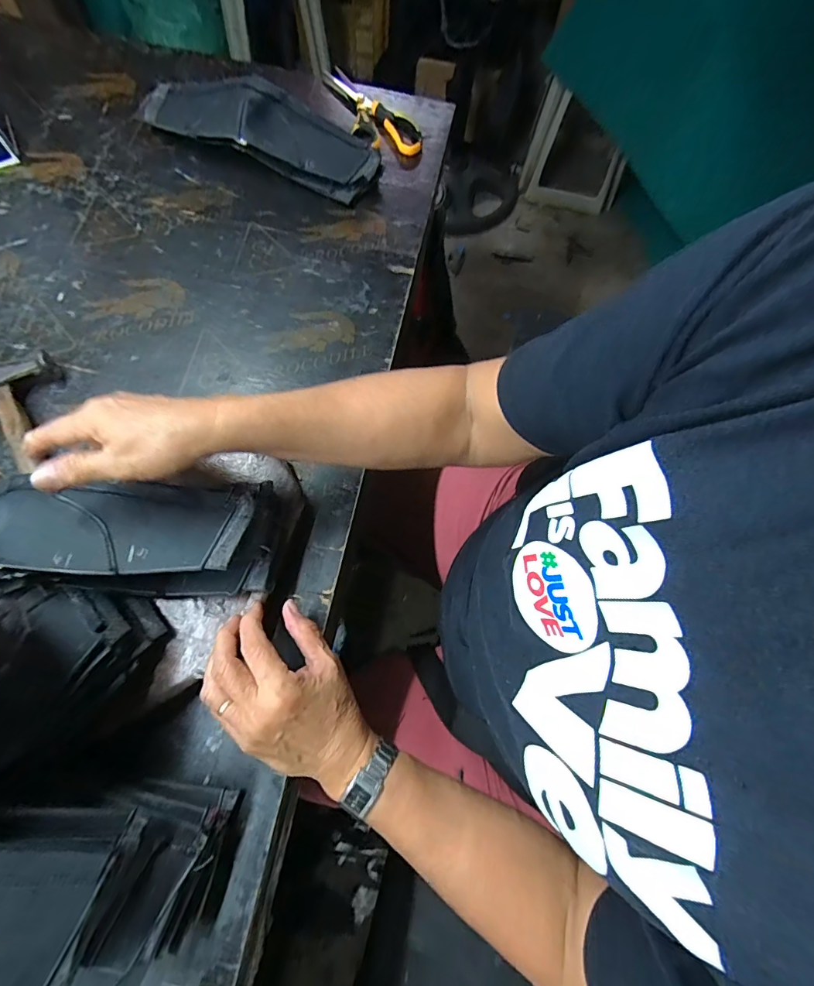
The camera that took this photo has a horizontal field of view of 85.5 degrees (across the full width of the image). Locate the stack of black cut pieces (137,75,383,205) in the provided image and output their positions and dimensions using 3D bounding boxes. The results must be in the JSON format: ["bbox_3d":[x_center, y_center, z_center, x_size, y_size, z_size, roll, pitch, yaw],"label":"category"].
[{"bbox_3d":[-0.194,-0.469,0.569,0.330,0.066,0.103,19,70,4],"label":"stack of black cut pieces"}]

